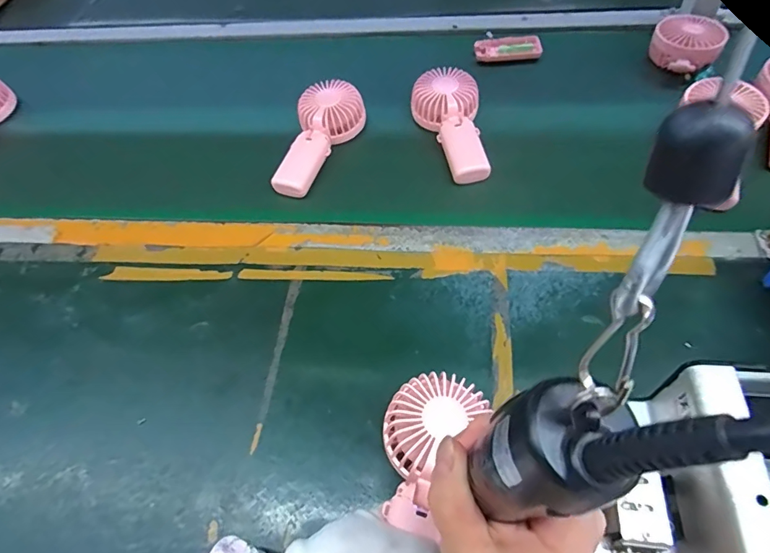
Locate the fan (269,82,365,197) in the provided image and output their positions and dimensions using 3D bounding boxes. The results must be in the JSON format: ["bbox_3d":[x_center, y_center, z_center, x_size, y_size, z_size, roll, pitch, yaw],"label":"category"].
[{"bbox_3d":[-0.084,-0.179,0.595,0.082,0.041,0.175,10,59,11],"label":"fan"}]

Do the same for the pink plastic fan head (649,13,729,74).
[{"bbox_3d":[0.412,-0.313,0.638,0.085,0.057,0.076,28,64,21],"label":"pink plastic fan head"}]

